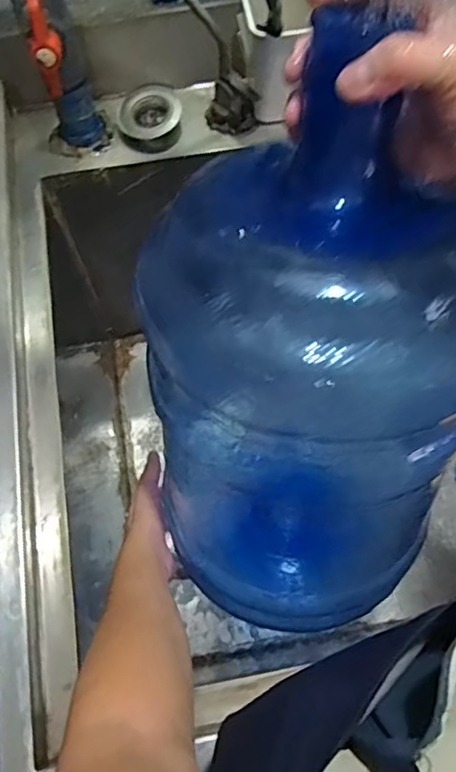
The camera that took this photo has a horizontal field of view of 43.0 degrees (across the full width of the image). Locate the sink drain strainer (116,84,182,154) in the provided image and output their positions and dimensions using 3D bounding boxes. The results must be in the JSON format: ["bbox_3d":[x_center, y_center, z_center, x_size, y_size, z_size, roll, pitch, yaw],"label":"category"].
[{"bbox_3d":[-0.085,-0.292,0.634,0.066,0.033,0.059,0,68,1],"label":"sink drain strainer"}]

